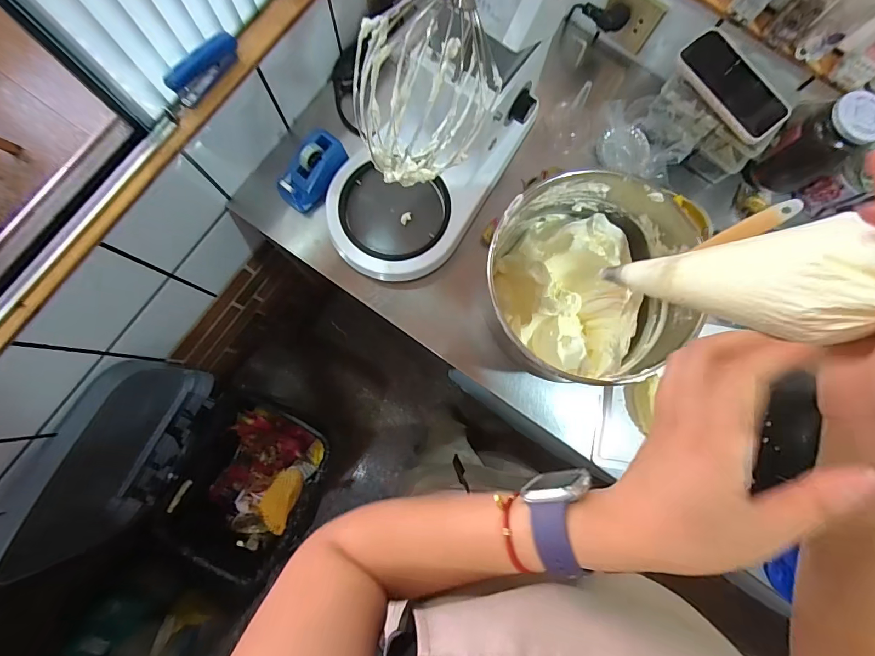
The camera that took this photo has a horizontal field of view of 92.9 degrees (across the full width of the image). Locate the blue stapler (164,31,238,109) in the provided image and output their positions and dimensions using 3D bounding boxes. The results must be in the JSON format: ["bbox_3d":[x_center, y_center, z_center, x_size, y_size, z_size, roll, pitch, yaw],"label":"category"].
[{"bbox_3d":[-0.290,-0.325,0.521,0.019,0.042,0.100,37,82,3],"label":"blue stapler"}]

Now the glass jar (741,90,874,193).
[{"bbox_3d":[0.550,-0.274,0.619,0.085,0.152,0.085,0,82,-2],"label":"glass jar"}]

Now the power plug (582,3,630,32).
[{"bbox_3d":[0.267,-0.496,0.659,0.074,0.027,0.035,20,82,1],"label":"power plug"}]

